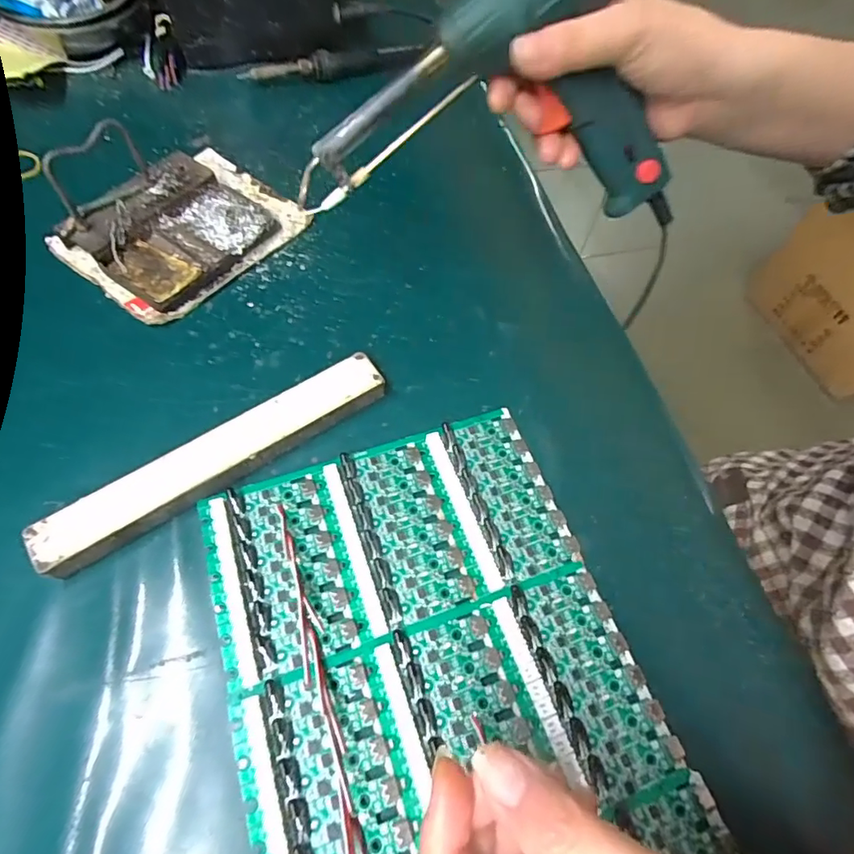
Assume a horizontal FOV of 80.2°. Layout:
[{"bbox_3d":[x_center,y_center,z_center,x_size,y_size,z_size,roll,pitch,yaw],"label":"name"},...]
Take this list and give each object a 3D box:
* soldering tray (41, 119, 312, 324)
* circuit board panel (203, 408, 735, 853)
[{"bbox_3d":[-0.186,-0.159,0.367,0.137,0.043,0.151,35,65,14],"label":"soldering tray"},{"bbox_3d":[0.016,0.138,0.234,0.180,0.011,0.296,-17,64,-13],"label":"circuit board panel"}]

